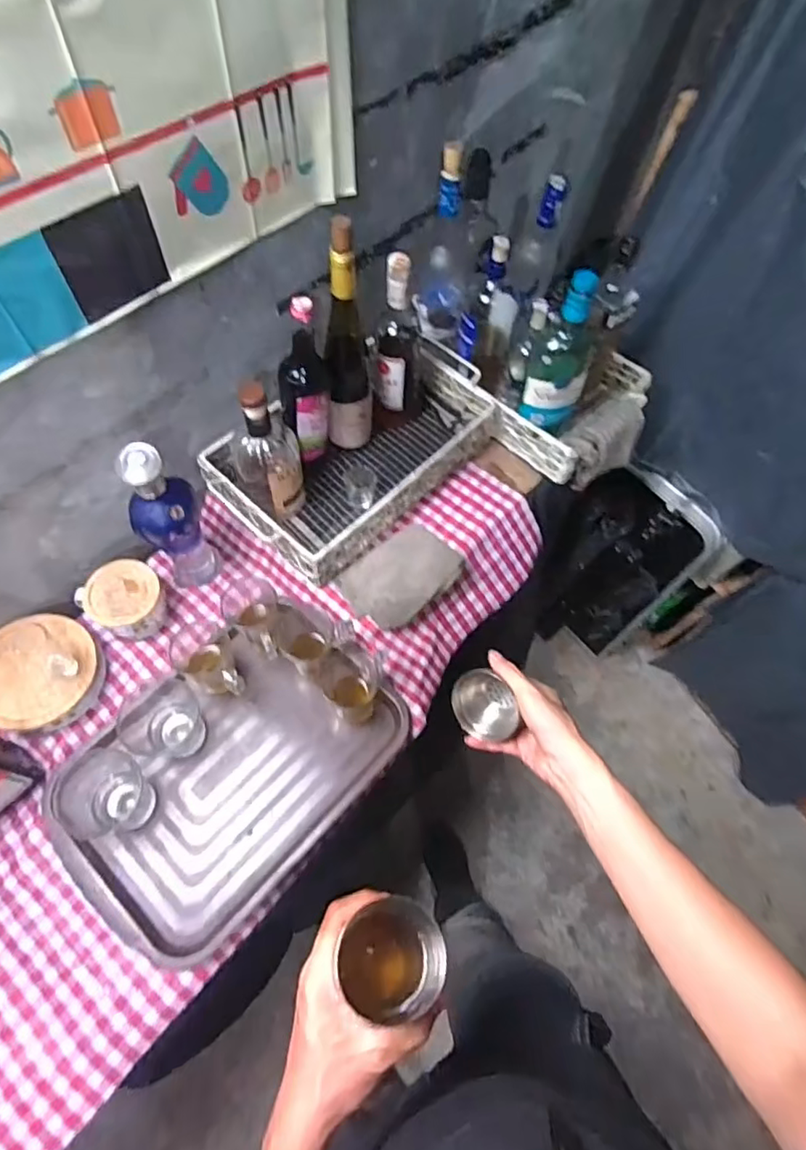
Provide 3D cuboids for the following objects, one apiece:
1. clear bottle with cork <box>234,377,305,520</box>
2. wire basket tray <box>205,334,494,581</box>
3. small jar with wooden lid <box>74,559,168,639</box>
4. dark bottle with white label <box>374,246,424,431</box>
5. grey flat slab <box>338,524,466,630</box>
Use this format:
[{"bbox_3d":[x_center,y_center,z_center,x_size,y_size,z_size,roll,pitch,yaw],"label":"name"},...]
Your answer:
[{"bbox_3d":[-0.191,-0.170,0.809,0.092,0.228,0.102,-10,64,-9],"label":"clear bottle with cork"},{"bbox_3d":[-0.072,-0.204,0.919,0.256,0.088,0.442,41,67,16],"label":"wire basket tray"},{"bbox_3d":[-0.392,0.037,0.823,0.104,0.071,0.098,2,62,-3],"label":"small jar with wooden lid"},{"bbox_3d":[-0.004,-0.345,0.880,0.078,0.270,0.071,3,62,-2],"label":"dark bottle with white label"},{"bbox_3d":[-0.004,-0.003,0.843,0.168,0.029,0.114,-39,71,-21],"label":"grey flat slab"}]

